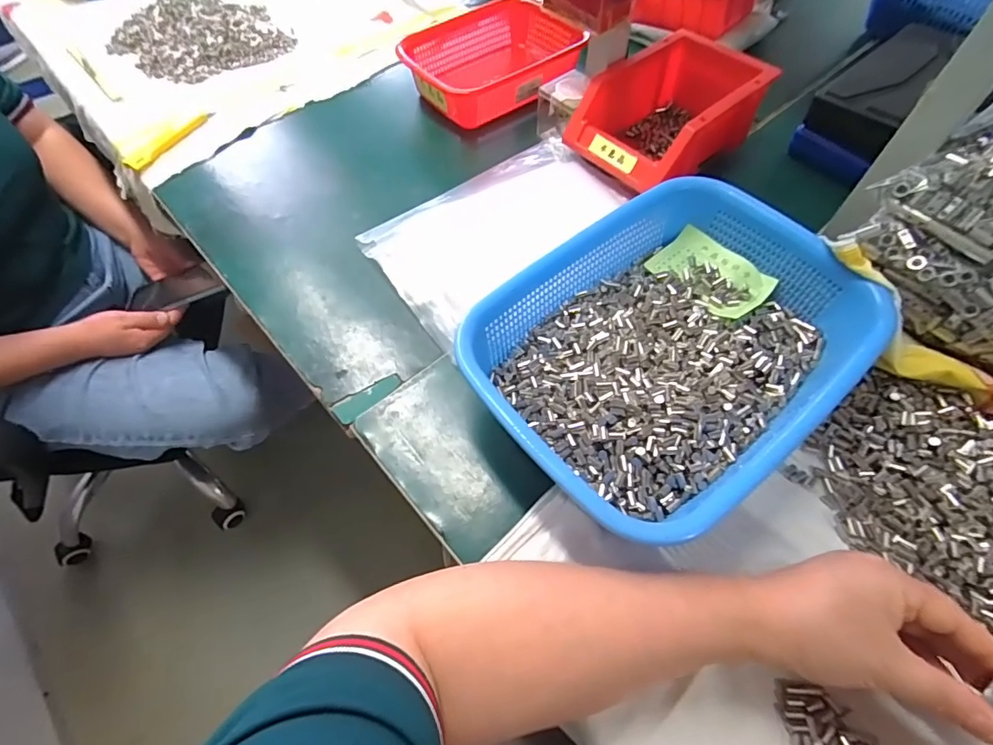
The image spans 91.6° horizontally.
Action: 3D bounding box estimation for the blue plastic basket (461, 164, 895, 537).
[{"bbox_3d":[0.130,-0.017,0.365,0.282,0.071,0.203,-34,64,-17],"label":"blue plastic basket"}]

